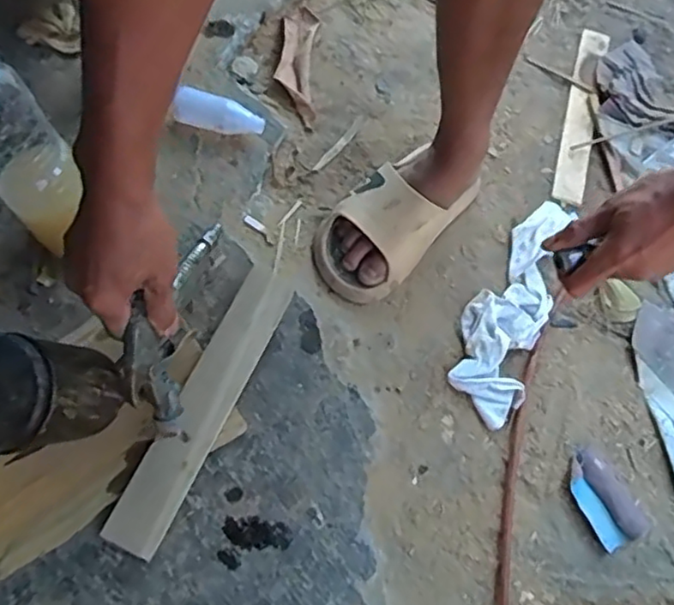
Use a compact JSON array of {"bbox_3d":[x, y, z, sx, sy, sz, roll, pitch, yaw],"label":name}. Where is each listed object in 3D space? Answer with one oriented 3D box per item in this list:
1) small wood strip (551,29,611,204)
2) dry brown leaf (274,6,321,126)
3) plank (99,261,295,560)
[{"bbox_3d":[0.350,-0.275,0.908,0.041,0.005,0.313,15,66,7],"label":"small wood strip"},{"bbox_3d":[-0.053,-0.322,0.852,0.049,0.018,0.182,1,65,0],"label":"dry brown leaf"},{"bbox_3d":[-0.123,0.094,0.606,0.049,0.028,0.283,23,67,10],"label":"plank"}]

